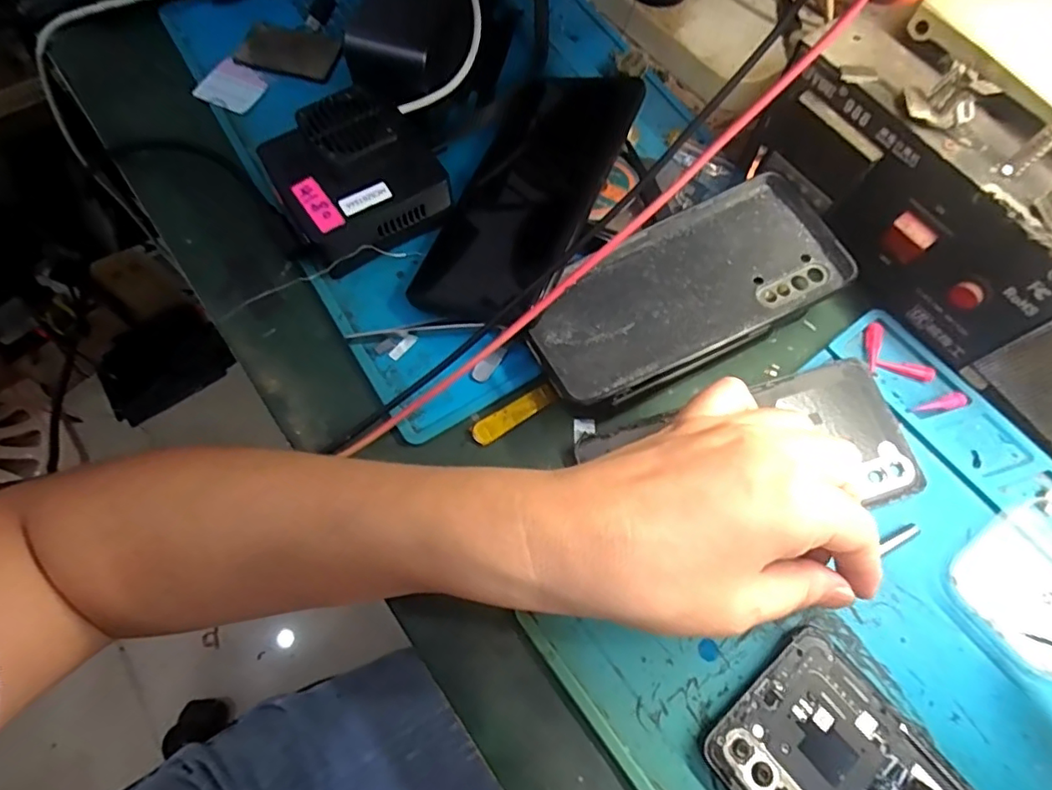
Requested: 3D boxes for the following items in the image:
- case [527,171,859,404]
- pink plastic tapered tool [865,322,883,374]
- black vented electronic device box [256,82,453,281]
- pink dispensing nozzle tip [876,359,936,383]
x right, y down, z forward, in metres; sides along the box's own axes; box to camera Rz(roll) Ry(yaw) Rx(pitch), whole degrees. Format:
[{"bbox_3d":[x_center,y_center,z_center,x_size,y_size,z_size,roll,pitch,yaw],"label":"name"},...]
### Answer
[{"bbox_3d":[0.079,-0.051,0.282,0.159,0.010,0.075,-29,69,-10],"label":"case"},{"bbox_3d":[0.180,-0.025,0.292,0.008,0.004,0.028,10,69,4],"label":"pink plastic tapered tool"},{"bbox_3d":[-0.087,-0.112,0.293,0.080,0.044,0.072,-35,73,-13],"label":"black vented electronic device box"},{"bbox_3d":[0.195,-0.013,0.291,0.028,0.005,0.007,16,70,6],"label":"pink dispensing nozzle tip"}]

